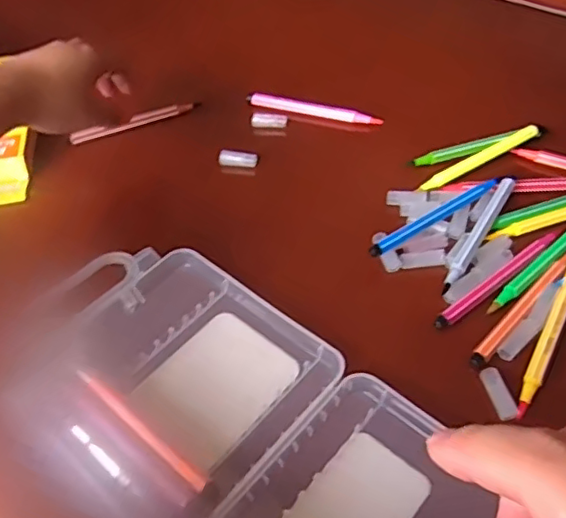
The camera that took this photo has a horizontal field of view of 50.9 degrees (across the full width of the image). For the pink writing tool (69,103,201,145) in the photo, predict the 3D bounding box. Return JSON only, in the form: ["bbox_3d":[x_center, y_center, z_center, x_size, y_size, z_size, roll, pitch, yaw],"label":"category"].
[{"bbox_3d":[-0.136,-0.127,0.549,0.119,0.011,0.008,-17,51,-9],"label":"pink writing tool"}]

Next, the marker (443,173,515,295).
[{"bbox_3d":[0.141,-0.020,0.426,0.012,0.013,0.119,25,56,23],"label":"marker"}]

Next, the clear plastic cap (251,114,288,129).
[{"bbox_3d":[-0.012,-0.124,0.538,0.033,0.008,0.012,1,49,-11],"label":"clear plastic cap"}]

